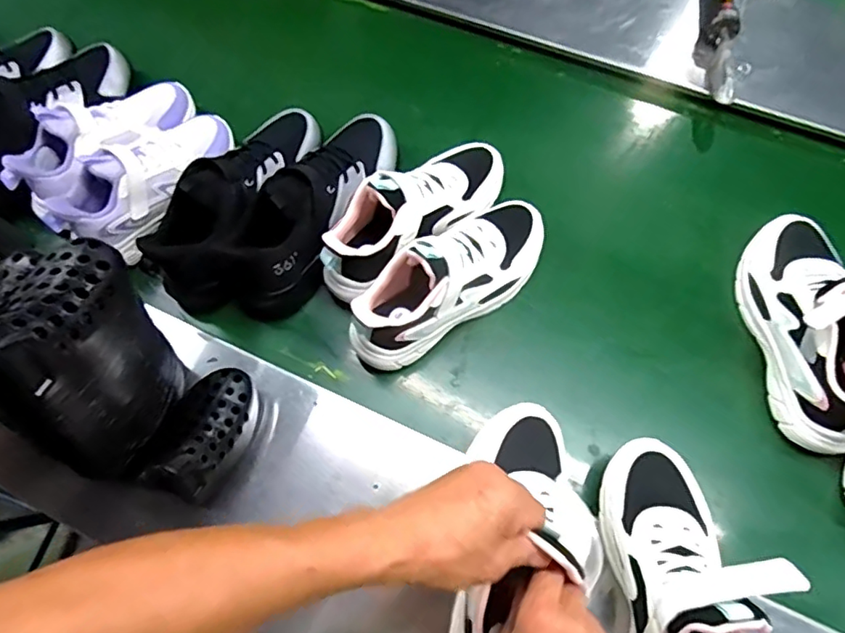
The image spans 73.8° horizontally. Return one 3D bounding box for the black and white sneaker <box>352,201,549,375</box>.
[{"bbox_3d":[0.036,-0.046,0.612,0.260,0.108,0.092,-40,73,-13],"label":"black and white sneaker"}]

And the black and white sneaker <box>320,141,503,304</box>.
[{"bbox_3d":[-0.004,-0.128,0.641,0.259,0.091,0.083,-41,73,-13],"label":"black and white sneaker"}]

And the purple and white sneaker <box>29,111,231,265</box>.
[{"bbox_3d":[-0.334,-0.175,0.679,0.088,0.082,0.236,38,74,15],"label":"purple and white sneaker"}]

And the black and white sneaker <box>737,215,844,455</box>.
[{"bbox_3d":[0.410,0.003,0.580,0.088,0.147,0.257,-3,68,1],"label":"black and white sneaker"}]

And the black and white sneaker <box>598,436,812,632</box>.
[{"bbox_3d":[0.213,0.223,0.444,0.087,0.140,0.250,-1,69,2],"label":"black and white sneaker"}]

